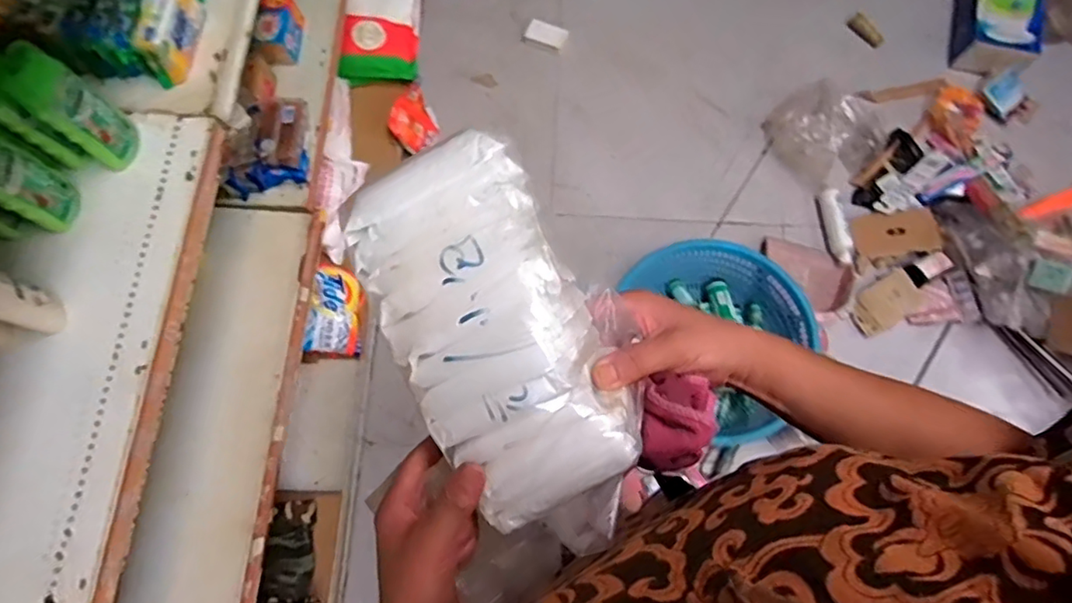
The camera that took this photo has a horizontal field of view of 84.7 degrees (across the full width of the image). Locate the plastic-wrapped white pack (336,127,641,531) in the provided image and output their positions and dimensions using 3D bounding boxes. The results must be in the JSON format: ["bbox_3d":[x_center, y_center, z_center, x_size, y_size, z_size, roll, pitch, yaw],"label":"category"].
[{"bbox_3d":[-0.029,0.015,0.368,0.119,0.059,0.226,-27,76,-8],"label":"plastic-wrapped white pack"}]

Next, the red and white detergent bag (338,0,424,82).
[{"bbox_3d":[-0.383,-0.741,1.500,0.169,0.077,0.398,1,74,0],"label":"red and white detergent bag"}]

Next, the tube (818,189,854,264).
[{"bbox_3d":[0.775,-0.194,1.513,0.047,0.037,0.202,-6,74,-2],"label":"tube"}]

